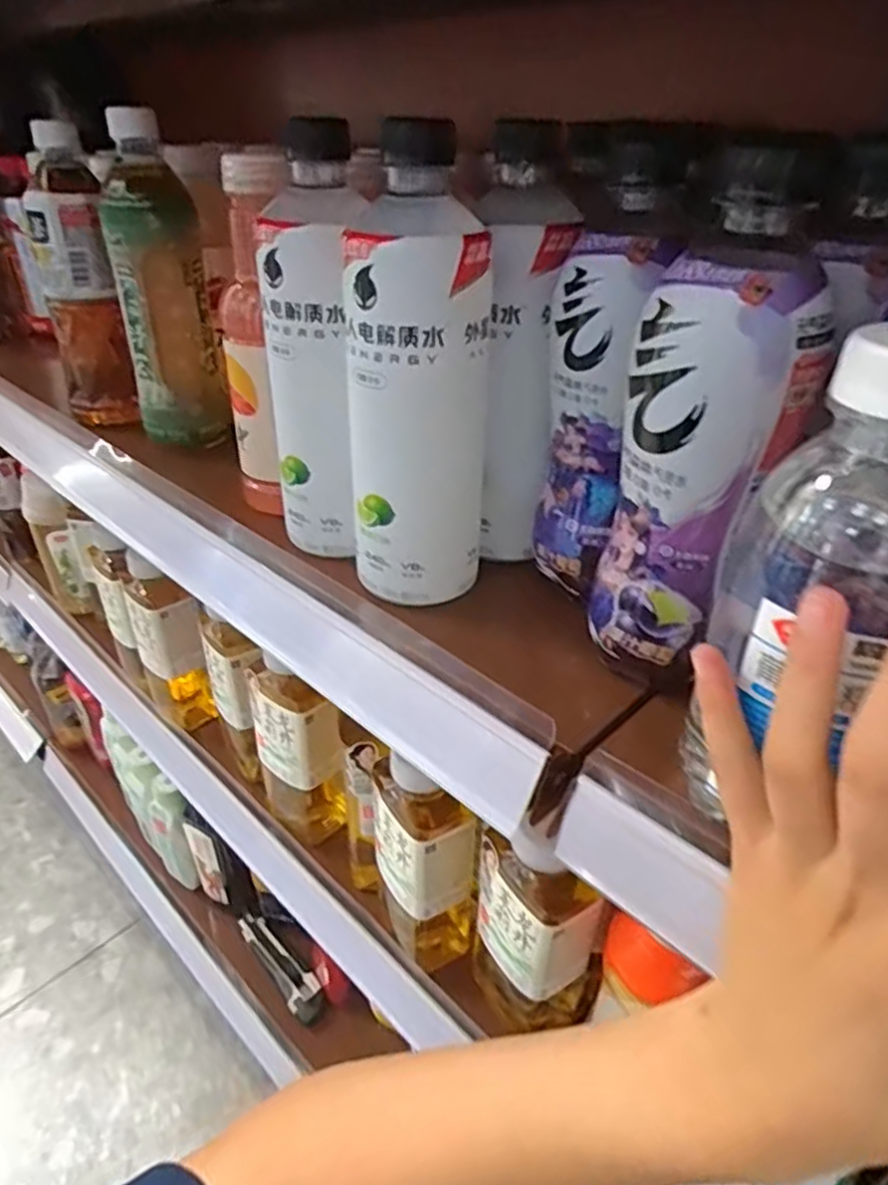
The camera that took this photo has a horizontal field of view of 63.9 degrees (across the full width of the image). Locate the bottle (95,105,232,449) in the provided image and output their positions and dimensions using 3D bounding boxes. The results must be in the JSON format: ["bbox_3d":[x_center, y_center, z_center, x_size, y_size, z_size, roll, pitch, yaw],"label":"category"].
[{"bbox_3d":[-0.206,-0.218,0.524,0.066,0.216,0.061,-12,36,-17],"label":"bottle"}]

